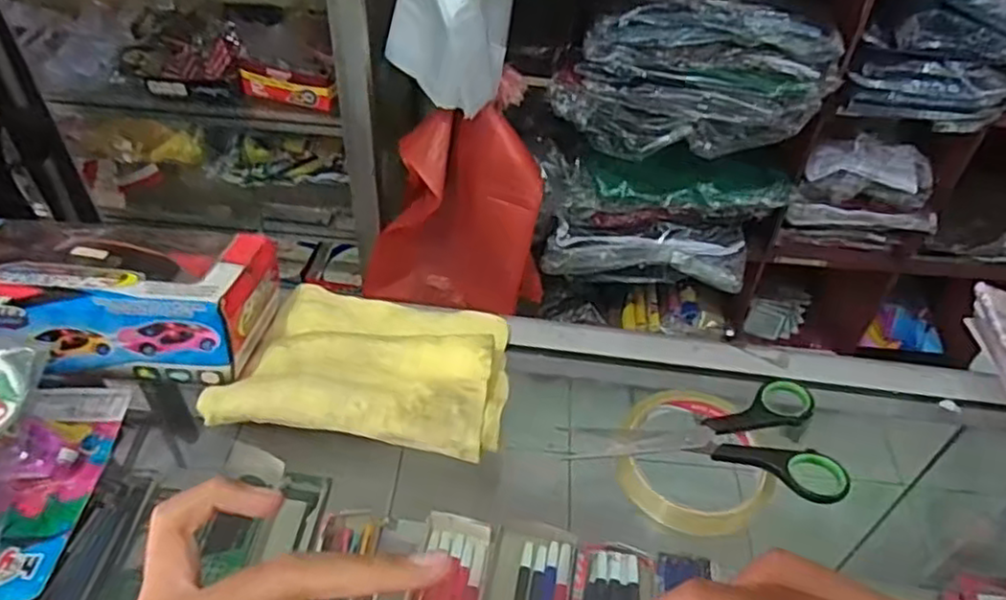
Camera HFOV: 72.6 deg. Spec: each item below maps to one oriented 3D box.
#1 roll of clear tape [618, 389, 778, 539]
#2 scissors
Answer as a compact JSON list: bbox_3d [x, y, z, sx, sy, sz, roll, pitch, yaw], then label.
[{"bbox_3d":[0.115,0.097,0.413,0.085,0.032,0.085,2,45,-2],"label":"roll of clear tape"},{"bbox_3d":[0.121,0.075,0.414,0.156,0.016,0.075,11,46,6],"label":"scissors"}]

